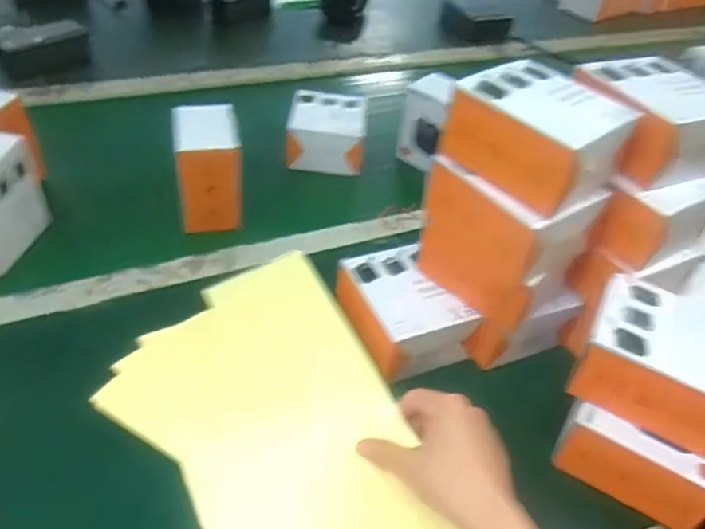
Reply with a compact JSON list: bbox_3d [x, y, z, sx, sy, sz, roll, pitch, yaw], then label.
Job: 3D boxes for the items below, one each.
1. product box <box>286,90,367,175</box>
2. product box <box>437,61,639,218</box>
[{"bbox_3d":[-0.035,-0.188,0.843,0.102,0.055,0.122,5,42,-3],"label":"product box"},{"bbox_3d":[0.146,-0.104,0.480,0.097,0.064,0.116,-30,54,-34],"label":"product box"}]

